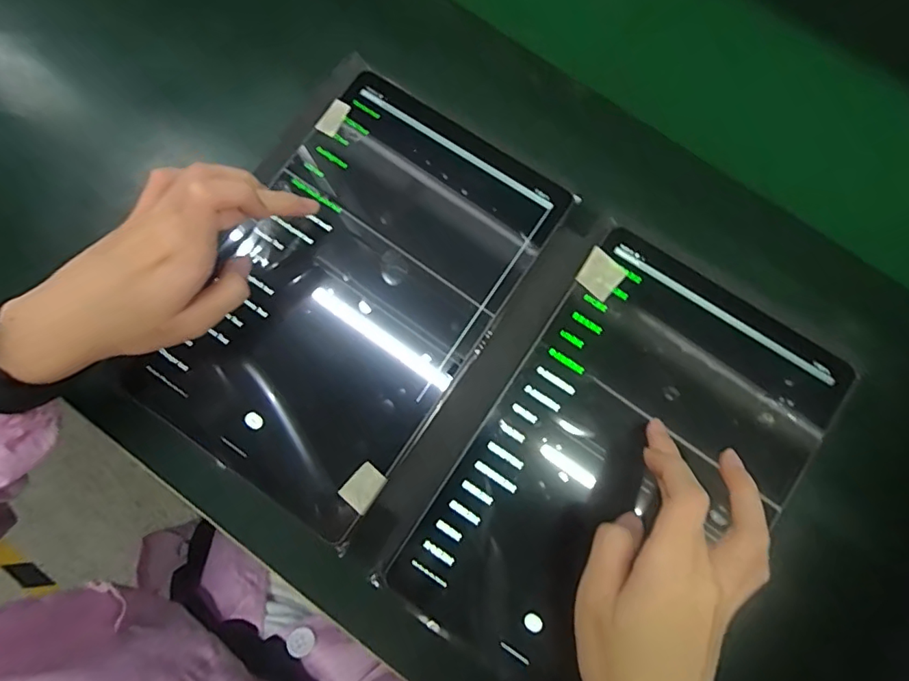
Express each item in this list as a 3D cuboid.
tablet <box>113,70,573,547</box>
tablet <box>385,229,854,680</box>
[{"bbox_3d":[-0.061,-0.030,0.326,0.160,0.015,0.250,33,82,7],"label":"tablet"},{"bbox_3d":[0.094,0.083,0.303,0.160,0.013,0.266,34,82,7],"label":"tablet"}]

